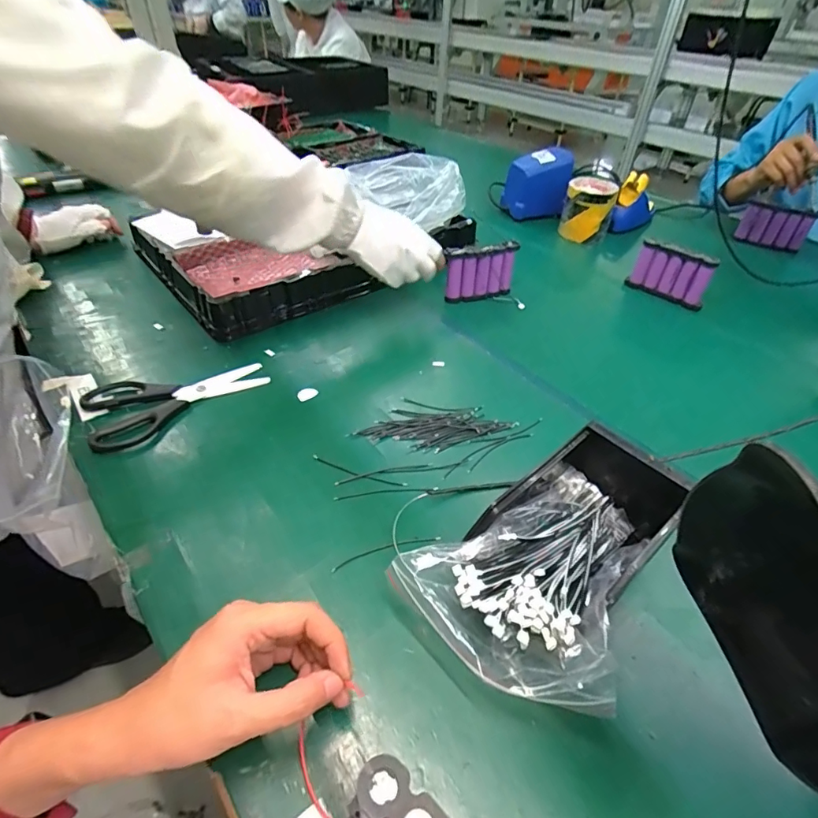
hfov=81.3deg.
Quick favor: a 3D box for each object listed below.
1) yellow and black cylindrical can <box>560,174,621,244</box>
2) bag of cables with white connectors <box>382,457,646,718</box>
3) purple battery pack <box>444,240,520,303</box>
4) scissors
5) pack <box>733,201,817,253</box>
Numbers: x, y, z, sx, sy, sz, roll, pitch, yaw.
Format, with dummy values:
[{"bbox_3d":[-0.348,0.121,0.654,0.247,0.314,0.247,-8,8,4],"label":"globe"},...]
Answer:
[{"bbox_3d":[0.342,-0.388,0.916,0.089,0.095,0.094,14,43,12],"label":"yellow and black cylindrical can"},{"bbox_3d":[0.112,0.130,0.361,0.207,0.068,0.142,-23,48,-26],"label":"bag of cables with white connectors"},{"bbox_3d":[0.107,-0.206,0.715,0.109,0.078,0.020,-9,43,-13],"label":"purple battery pack"},{"bbox_3d":[-0.251,-0.014,0.528,0.184,0.013,0.095,-22,47,-25],"label":"scissors"},{"bbox_3d":[0.688,-0.346,0.896,0.111,0.063,0.030,29,48,26],"label":"pack"}]

